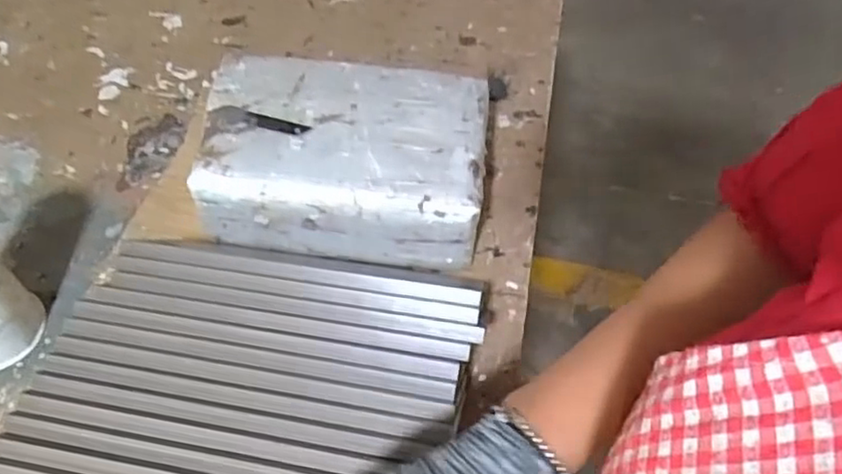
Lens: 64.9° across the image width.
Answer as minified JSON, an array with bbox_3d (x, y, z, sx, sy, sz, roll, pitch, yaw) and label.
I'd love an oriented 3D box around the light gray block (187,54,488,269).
[{"bbox_3d":[-0.077,-0.081,0.666,0.280,0.102,0.195,8,50,0],"label":"light gray block"}]

